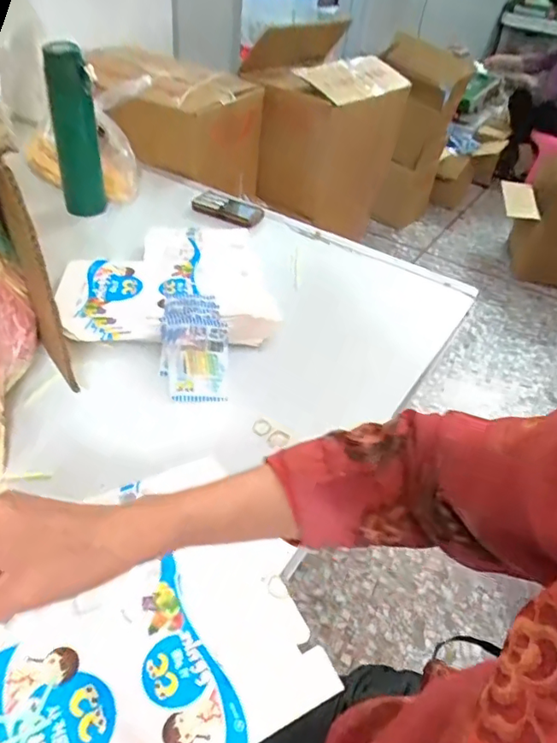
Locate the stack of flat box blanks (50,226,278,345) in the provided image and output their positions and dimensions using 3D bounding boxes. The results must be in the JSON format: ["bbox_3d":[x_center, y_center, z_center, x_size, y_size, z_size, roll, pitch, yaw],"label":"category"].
[{"bbox_3d":[-0.152,-0.145,0.774,0.276,0.017,0.333,-1,41,-10],"label":"stack of flat box blanks"}]

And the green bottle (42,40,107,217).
[{"bbox_3d":[-0.318,-0.368,0.849,0.063,0.246,0.048,-6,42,-15],"label":"green bottle"}]

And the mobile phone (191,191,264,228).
[{"bbox_3d":[-0.087,-0.293,0.964,0.124,0.013,0.070,22,43,16],"label":"mobile phone"}]

